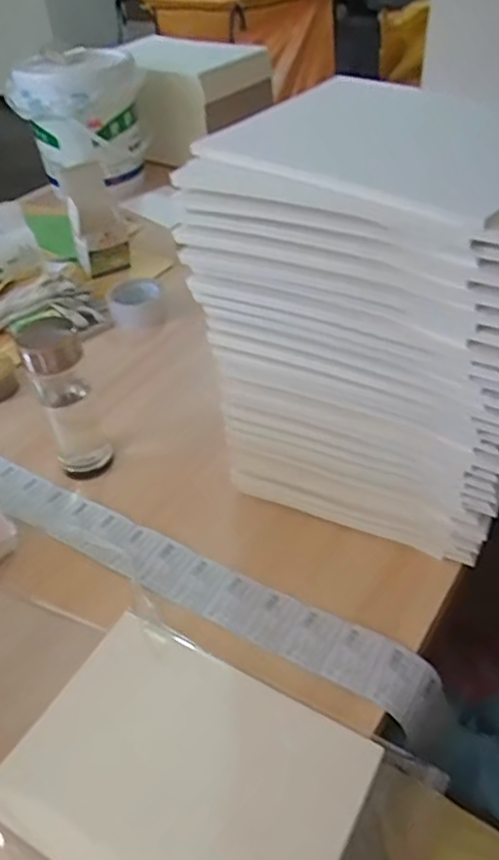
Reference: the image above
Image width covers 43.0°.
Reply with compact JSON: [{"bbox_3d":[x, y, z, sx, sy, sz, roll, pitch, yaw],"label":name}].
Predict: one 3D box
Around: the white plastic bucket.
[{"bbox_3d":[-0.356,-0.664,1.381,0.209,0.252,0.224,-3,42,2],"label":"white plastic bucket"}]

